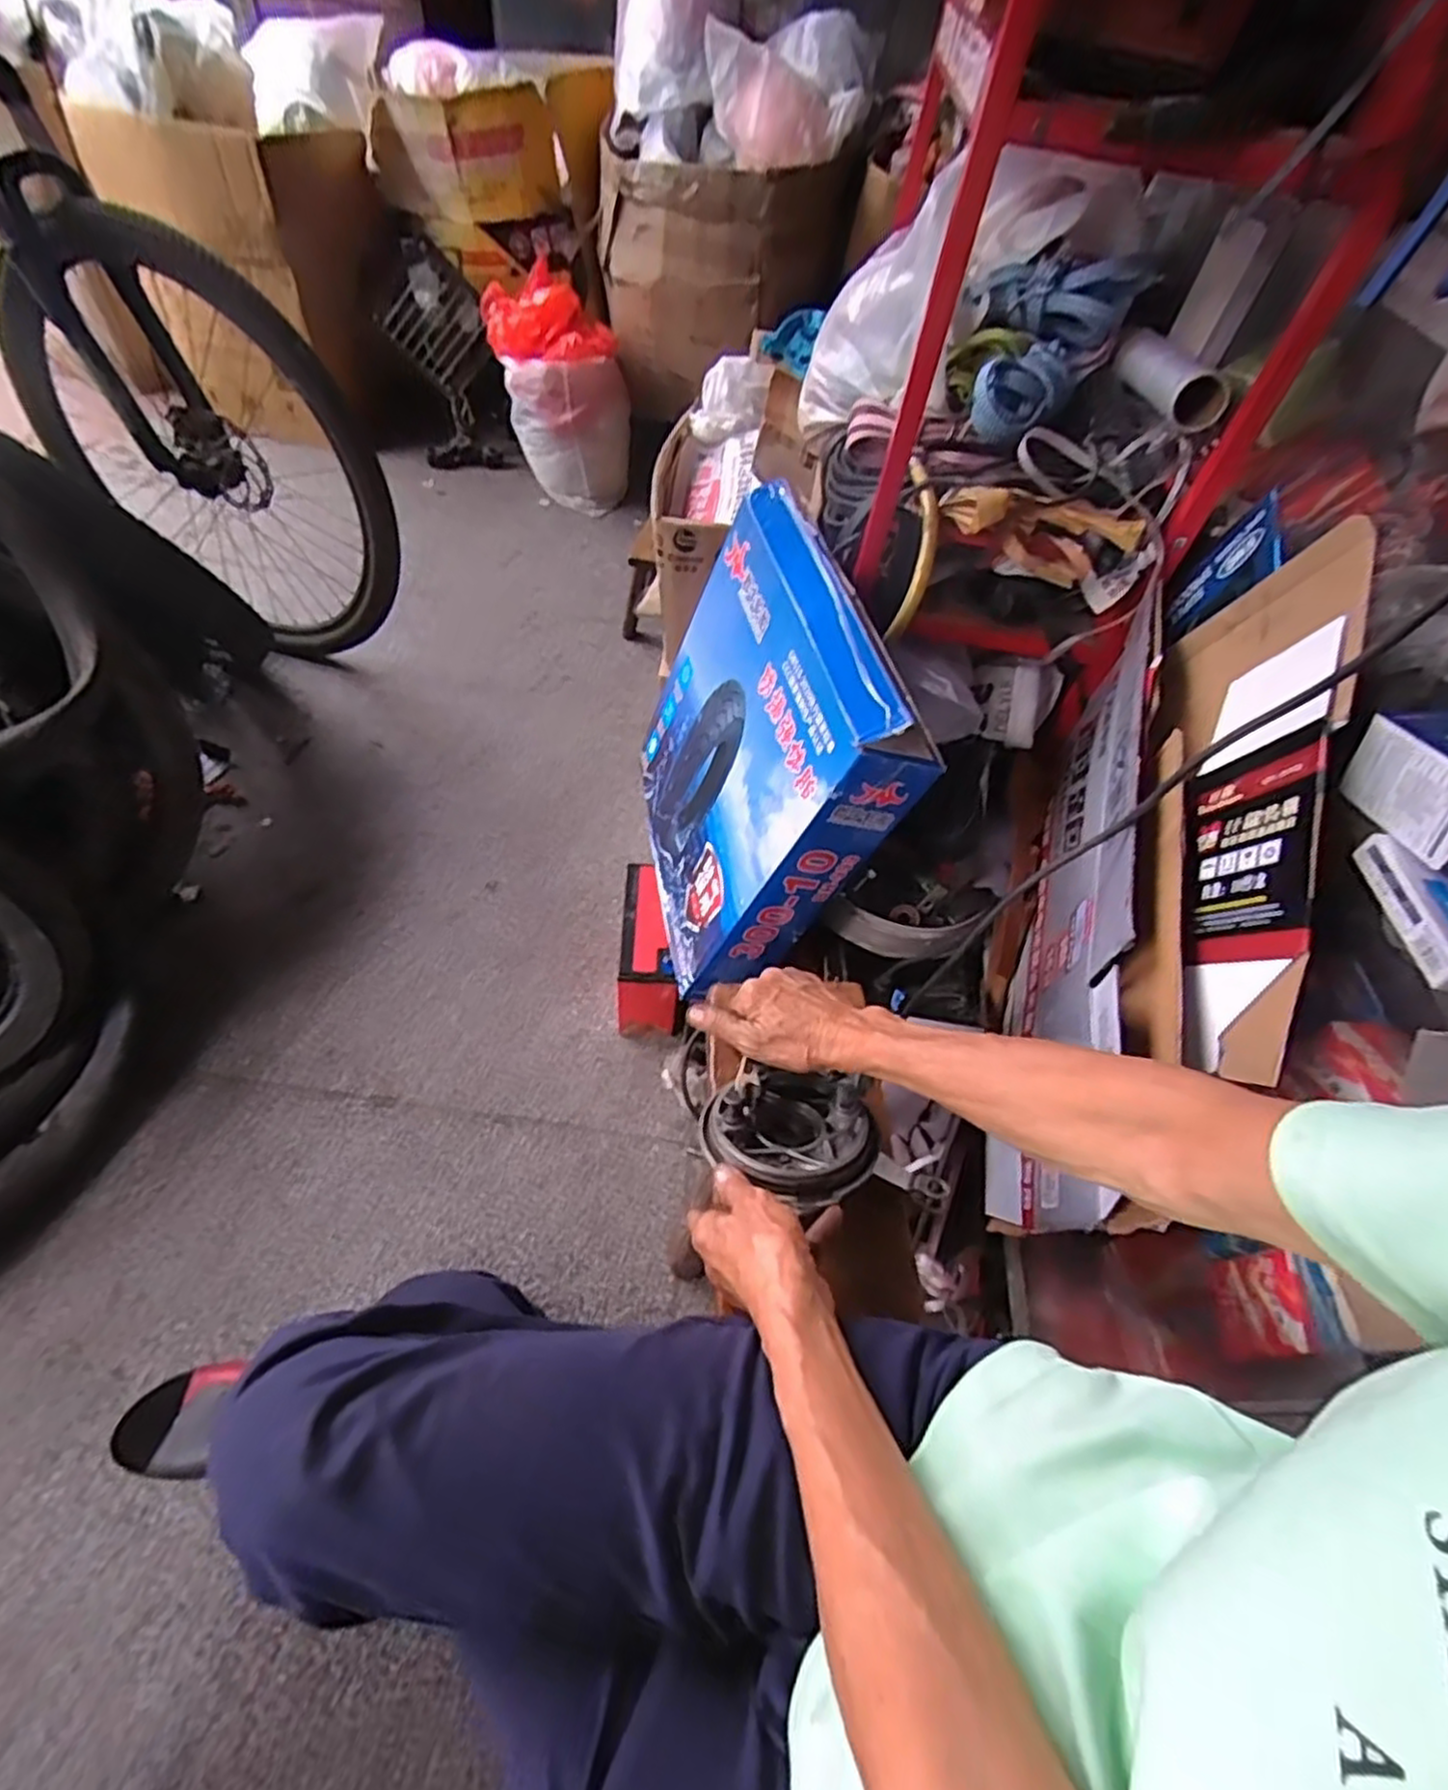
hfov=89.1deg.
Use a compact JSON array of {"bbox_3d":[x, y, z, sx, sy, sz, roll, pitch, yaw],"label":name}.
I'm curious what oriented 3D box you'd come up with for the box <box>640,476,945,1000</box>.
[{"bbox_3d":[0.030,-0.163,0.845,0.092,0.423,0.421,6,50,-27],"label":"box"}]

